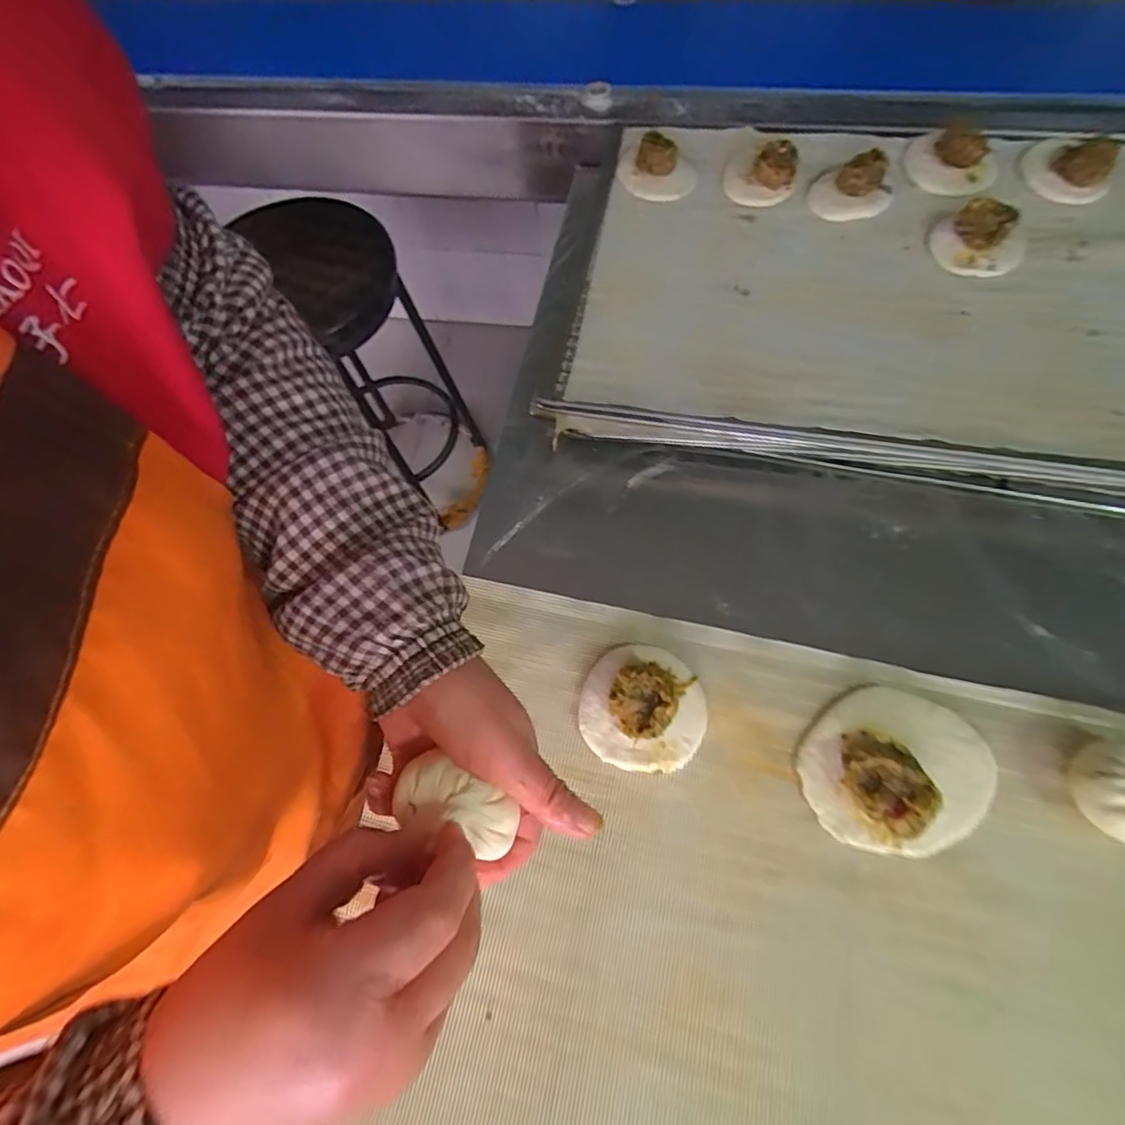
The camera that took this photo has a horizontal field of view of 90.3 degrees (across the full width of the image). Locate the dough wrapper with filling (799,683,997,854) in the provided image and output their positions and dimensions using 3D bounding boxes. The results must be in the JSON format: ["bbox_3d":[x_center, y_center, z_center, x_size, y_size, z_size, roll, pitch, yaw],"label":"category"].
[{"bbox_3d":[0.202,0.122,0.333,0.106,0.029,0.091,-25,68,-6],"label":"dough wrapper with filling"}]

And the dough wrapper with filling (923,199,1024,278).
[{"bbox_3d":[0.399,-0.309,0.537,0.079,0.034,0.072,35,74,16],"label":"dough wrapper with filling"}]

